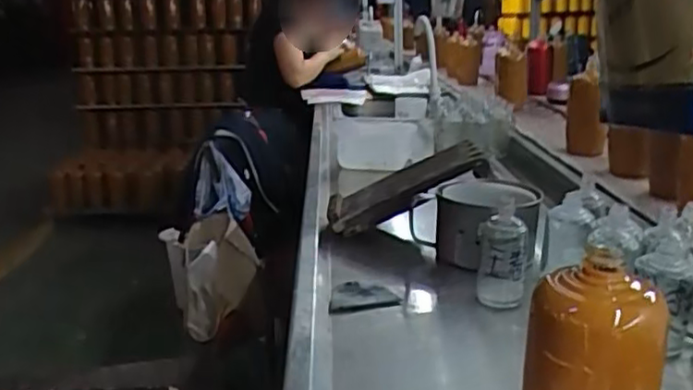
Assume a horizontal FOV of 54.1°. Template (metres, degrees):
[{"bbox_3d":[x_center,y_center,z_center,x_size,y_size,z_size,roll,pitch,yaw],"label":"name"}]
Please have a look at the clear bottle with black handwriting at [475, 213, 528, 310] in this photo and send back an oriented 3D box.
[{"bbox_3d":[0.181,0.075,0.792,0.055,0.108,0.061,5,15,12],"label":"clear bottle with black handwriting"}]

